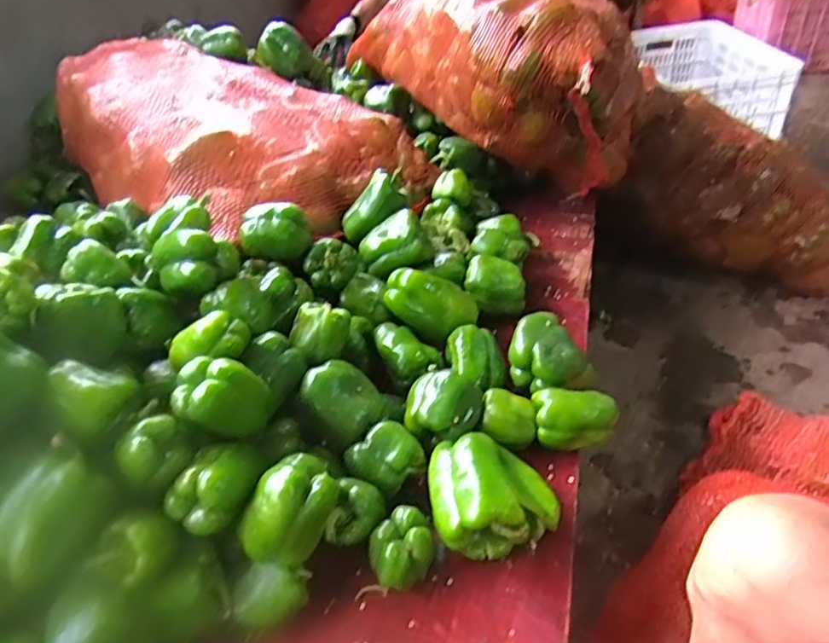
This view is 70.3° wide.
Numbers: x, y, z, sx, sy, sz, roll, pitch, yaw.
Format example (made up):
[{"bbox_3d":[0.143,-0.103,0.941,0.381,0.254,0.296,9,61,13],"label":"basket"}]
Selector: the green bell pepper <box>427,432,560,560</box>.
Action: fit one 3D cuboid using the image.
[{"bbox_3d":[0.077,0.168,0.598,0.121,0.081,0.110,-5,39,4],"label":"green bell pepper"}]

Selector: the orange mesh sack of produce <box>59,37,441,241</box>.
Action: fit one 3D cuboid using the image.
[{"bbox_3d":[-0.341,-0.313,0.992,0.664,0.192,0.367,11,42,22],"label":"orange mesh sack of produce"}]

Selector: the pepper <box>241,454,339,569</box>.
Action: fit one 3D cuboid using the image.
[{"bbox_3d":[-0.109,0.170,0.527,0.060,0.069,0.091,20,46,31],"label":"pepper"}]

